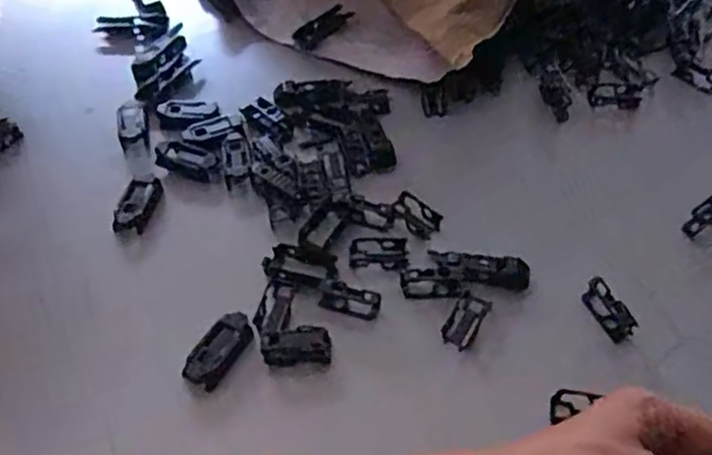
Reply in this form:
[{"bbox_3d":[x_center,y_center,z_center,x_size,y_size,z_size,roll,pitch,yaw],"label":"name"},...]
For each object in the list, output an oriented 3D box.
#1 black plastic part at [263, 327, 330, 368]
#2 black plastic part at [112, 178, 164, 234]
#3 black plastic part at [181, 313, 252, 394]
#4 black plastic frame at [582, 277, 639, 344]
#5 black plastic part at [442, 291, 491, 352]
[{"bbox_3d":[-0.036,0.073,0.412,0.040,0.012,0.020,-1,52,-2],"label":"black plastic part"},{"bbox_3d":[-0.154,-0.014,0.482,0.021,0.018,0.044,10,52,6],"label":"black plastic part"},{"bbox_3d":[-0.081,0.075,0.408,0.023,0.014,0.049,26,56,18],"label":"black plastic part"},{"bbox_3d":[0.160,0.052,0.429,0.013,0.017,0.039,-16,54,-13],"label":"black plastic frame"},{"bbox_3d":[0.069,0.059,0.426,0.019,0.008,0.035,27,56,19],"label":"black plastic part"}]

